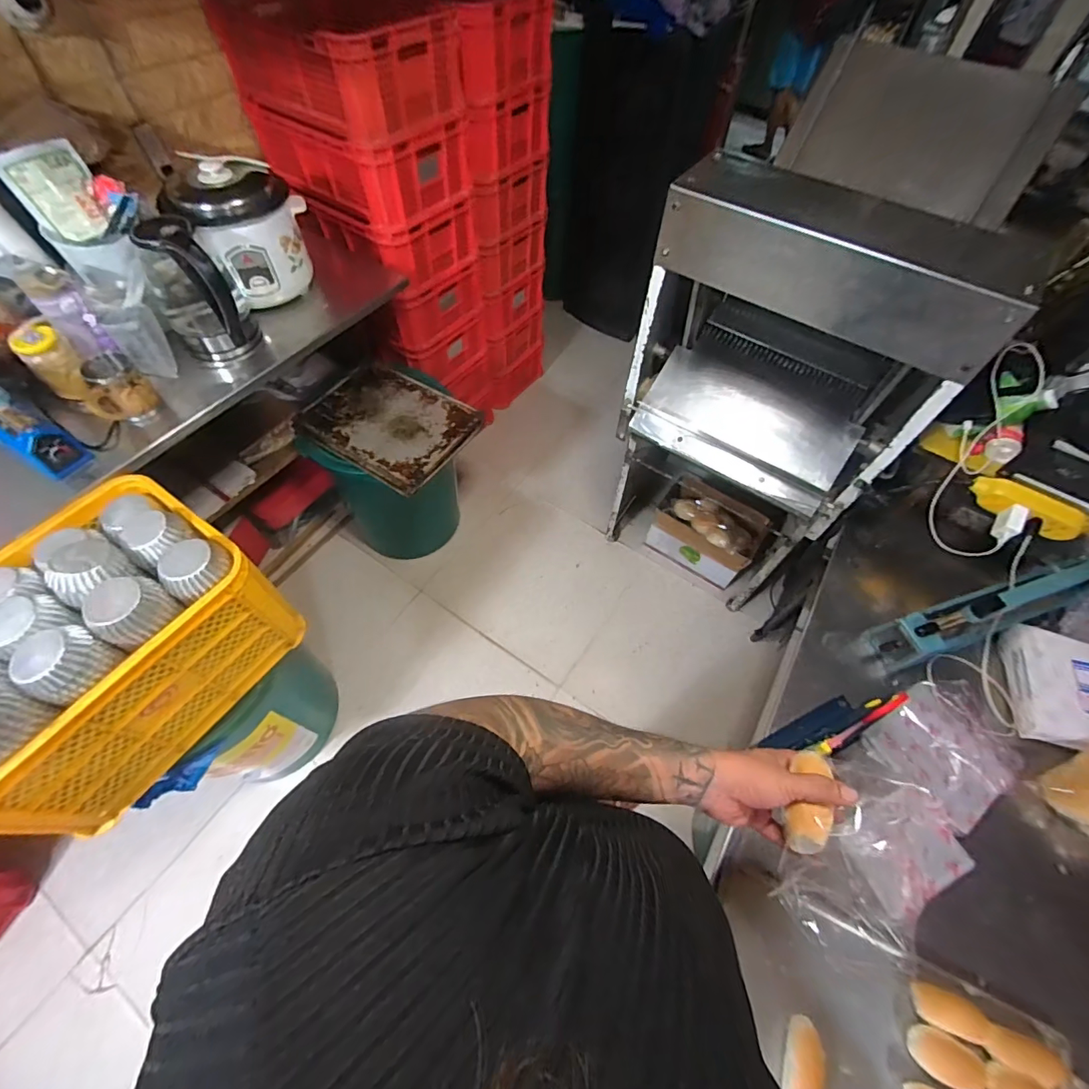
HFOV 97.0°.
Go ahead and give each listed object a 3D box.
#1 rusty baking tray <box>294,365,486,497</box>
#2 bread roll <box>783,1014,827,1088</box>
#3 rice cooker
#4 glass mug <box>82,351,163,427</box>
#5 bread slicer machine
[{"bbox_3d":[-0.443,-0.346,1.380,0.447,0.035,0.340,27,61,13],"label":"rusty baking tray"},{"bbox_3d":[0.310,0.624,0.582,0.041,0.034,0.083,19,60,9],"label":"bread roll"},{"bbox_3d":[-0.671,-0.693,1.070,0.210,0.232,0.230,33,62,16],"label":"rice cooker"},{"bbox_3d":[-0.829,-0.302,0.935,0.108,0.135,0.094,-38,67,-22],"label":"glass mug"},{"bbox_3d":[0.561,-0.486,1.011,0.553,0.599,0.523,33,63,16],"label":"bread slicer machine"}]

